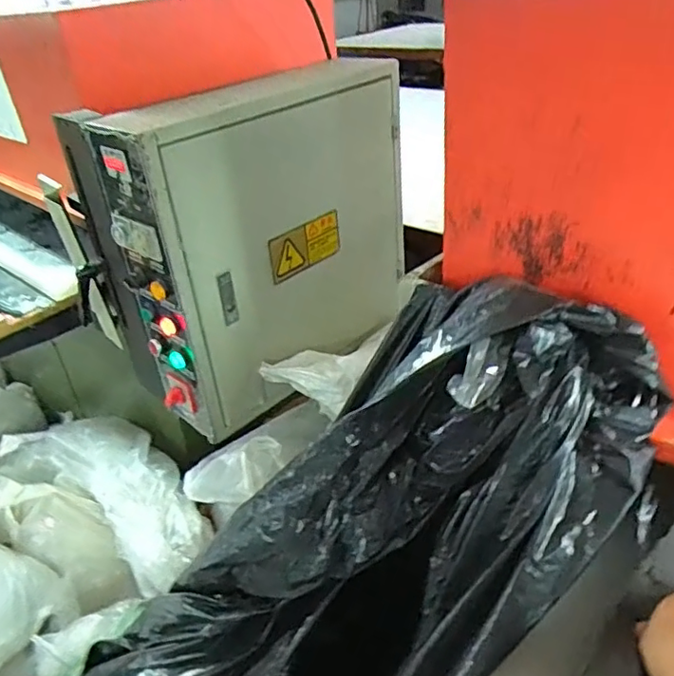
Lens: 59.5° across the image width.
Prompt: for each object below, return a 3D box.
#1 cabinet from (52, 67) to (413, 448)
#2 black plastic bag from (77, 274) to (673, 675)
[{"bbox_3d":[-0.107,-0.177,1.010,0.196,0.488,0.504,24,45,38],"label":"cabinet"},{"bbox_3d":[-0.056,0.326,0.568,0.896,0.203,0.298,-49,36,9],"label":"black plastic bag"}]

